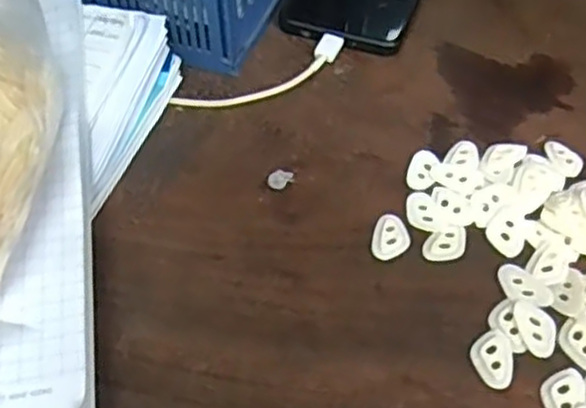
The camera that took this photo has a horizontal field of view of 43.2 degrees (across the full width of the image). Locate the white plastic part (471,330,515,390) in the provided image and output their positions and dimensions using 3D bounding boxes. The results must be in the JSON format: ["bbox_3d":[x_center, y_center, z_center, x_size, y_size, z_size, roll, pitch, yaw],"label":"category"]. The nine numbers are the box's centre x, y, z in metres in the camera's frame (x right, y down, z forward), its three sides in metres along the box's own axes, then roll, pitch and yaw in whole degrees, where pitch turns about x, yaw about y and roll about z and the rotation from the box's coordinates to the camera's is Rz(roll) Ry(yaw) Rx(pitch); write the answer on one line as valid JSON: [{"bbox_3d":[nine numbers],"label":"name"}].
[{"bbox_3d":[0.085,0.064,0.311,0.017,0.004,0.025,7,52,6],"label":"white plastic part"}]

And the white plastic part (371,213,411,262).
[{"bbox_3d":[0.047,0.015,0.351,0.017,0.004,0.025,16,53,13],"label":"white plastic part"}]

